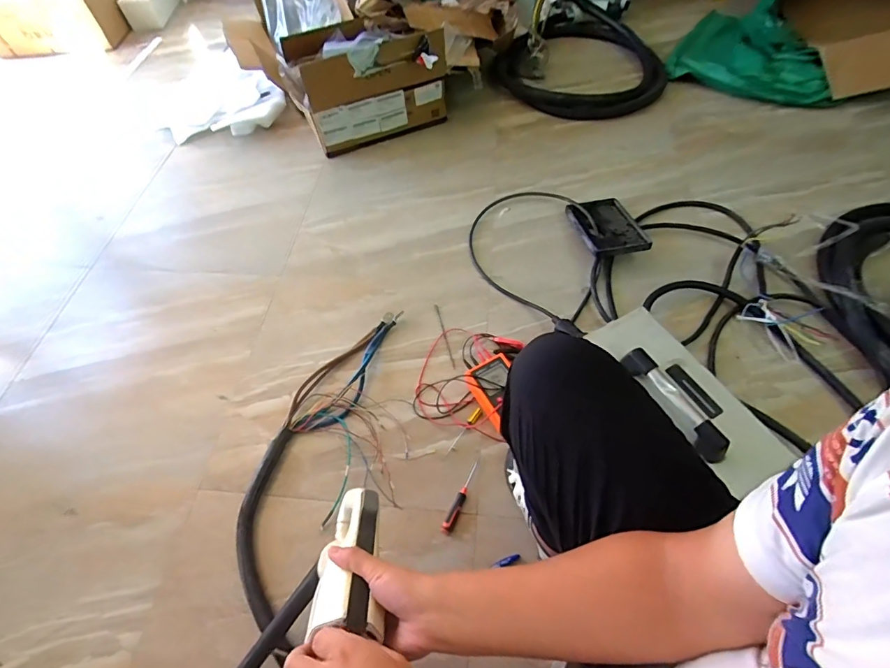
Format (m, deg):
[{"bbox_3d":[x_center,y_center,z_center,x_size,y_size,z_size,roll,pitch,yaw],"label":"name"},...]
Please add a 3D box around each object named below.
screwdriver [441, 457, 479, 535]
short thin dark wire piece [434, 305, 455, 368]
[{"bbox_3d":[0.036,0.331,0.922,0.021,0.029,0.167,21,61,17],"label":"screwdriver"},{"bbox_3d":[0.001,0.003,1.158,0.012,0.009,0.204,-14,57,-5],"label":"short thin dark wire piece"}]

